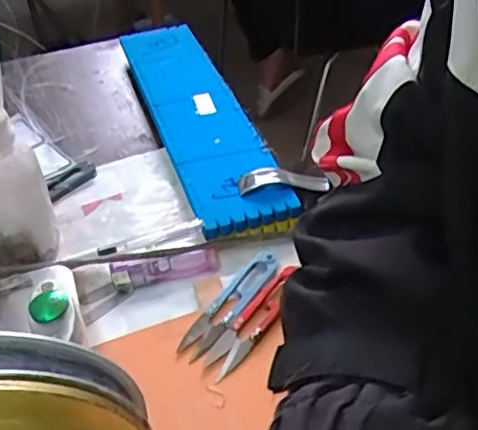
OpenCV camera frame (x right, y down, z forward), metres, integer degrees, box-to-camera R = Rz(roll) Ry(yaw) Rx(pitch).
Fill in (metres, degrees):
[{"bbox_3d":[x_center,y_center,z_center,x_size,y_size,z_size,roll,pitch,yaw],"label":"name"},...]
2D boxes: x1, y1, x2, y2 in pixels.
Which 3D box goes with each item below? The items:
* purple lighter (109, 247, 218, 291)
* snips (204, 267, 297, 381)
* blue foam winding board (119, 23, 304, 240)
[{"bbox_3d":[-0.055,0.038,0.446,0.076,0.013,0.020,-10,42,-7],"label":"purple lighter"},{"bbox_3d":[0.010,0.071,0.407,0.022,0.007,0.092,26,49,29],"label":"snips"},{"bbox_3d":[-0.042,-0.101,0.576,0.081,0.012,0.328,-14,44,-13],"label":"blue foam winding board"}]

